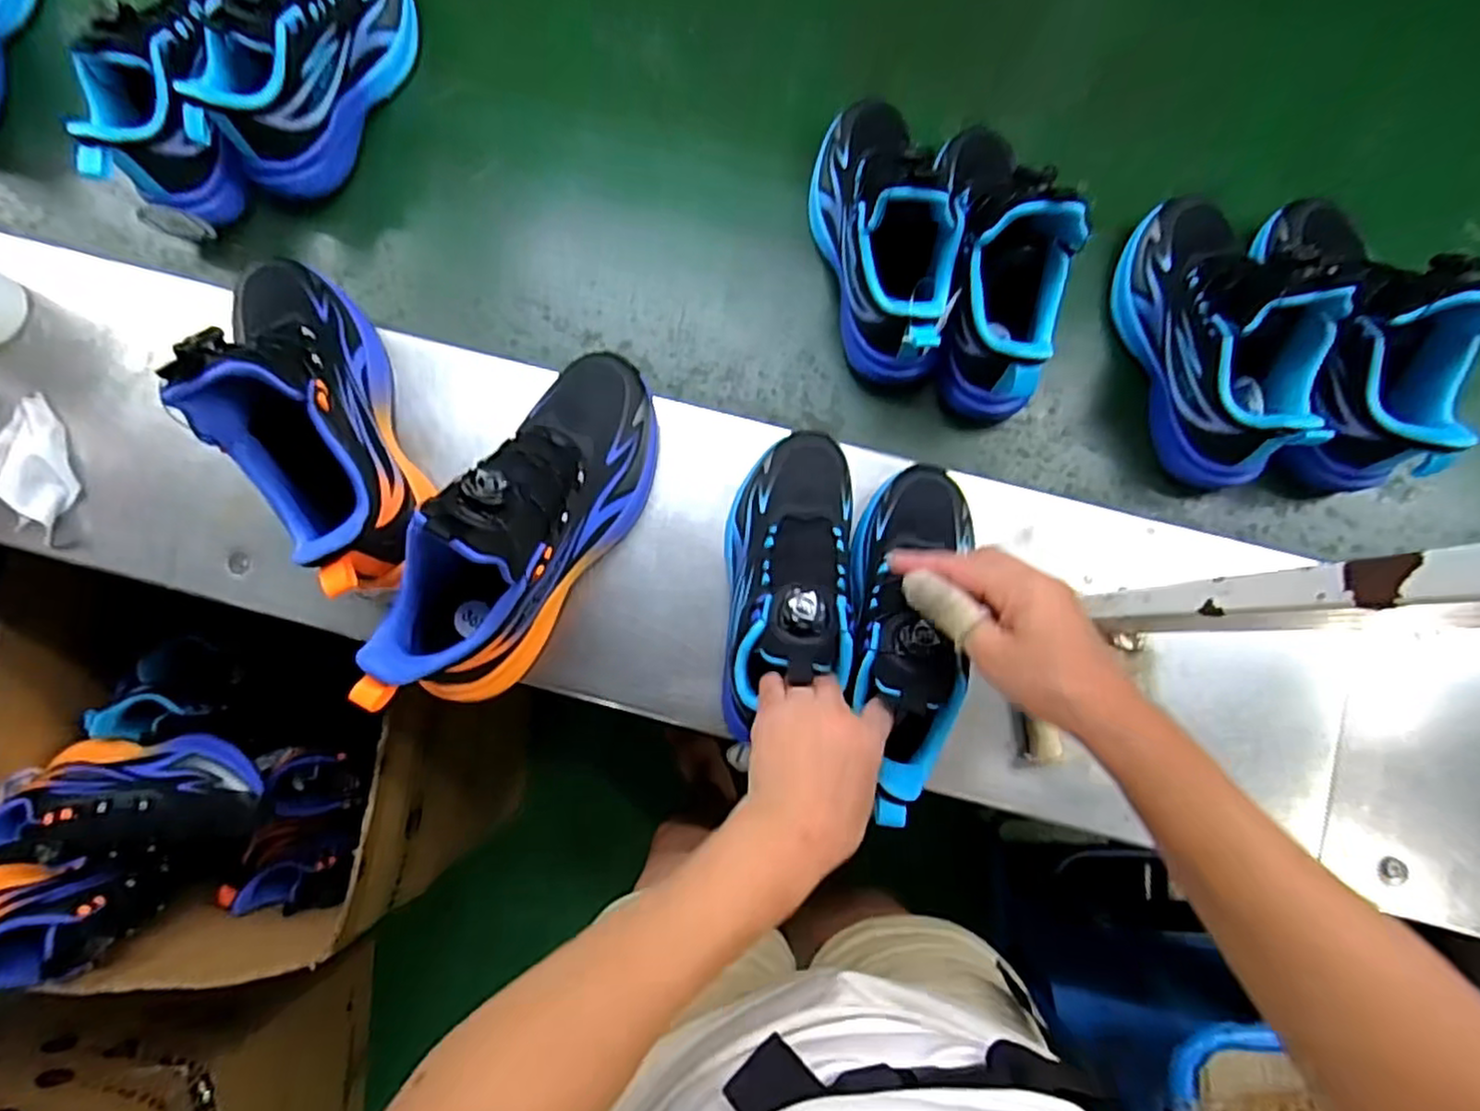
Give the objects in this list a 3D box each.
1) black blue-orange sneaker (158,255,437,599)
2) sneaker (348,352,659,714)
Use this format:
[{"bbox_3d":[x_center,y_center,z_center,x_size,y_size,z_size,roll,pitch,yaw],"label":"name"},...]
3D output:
[{"bbox_3d":[-0.288,-0.097,0.470,0.077,0.170,0.260,-25,85,-4],"label":"black blue-orange sneaker"},{"bbox_3d":[-0.142,-0.022,0.466,0.084,0.165,0.266,33,84,3],"label":"sneaker"}]

